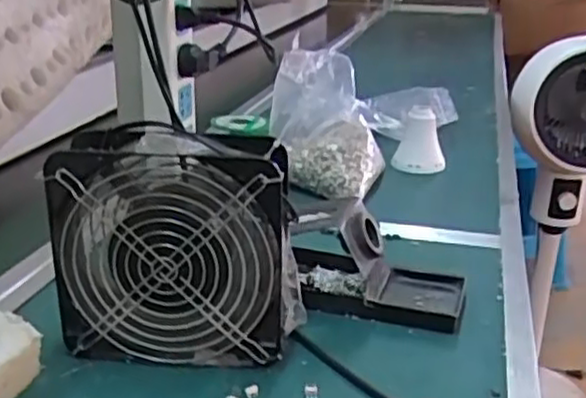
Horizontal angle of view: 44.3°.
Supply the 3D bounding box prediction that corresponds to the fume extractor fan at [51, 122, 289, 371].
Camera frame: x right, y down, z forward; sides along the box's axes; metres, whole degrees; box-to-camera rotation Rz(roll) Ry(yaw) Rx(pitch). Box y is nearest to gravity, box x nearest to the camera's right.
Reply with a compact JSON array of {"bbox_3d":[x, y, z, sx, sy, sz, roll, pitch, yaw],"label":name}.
[{"bbox_3d":[-0.078,0.032,0.483,0.155,0.150,0.057,3,21,2],"label":"fume extractor fan"}]

